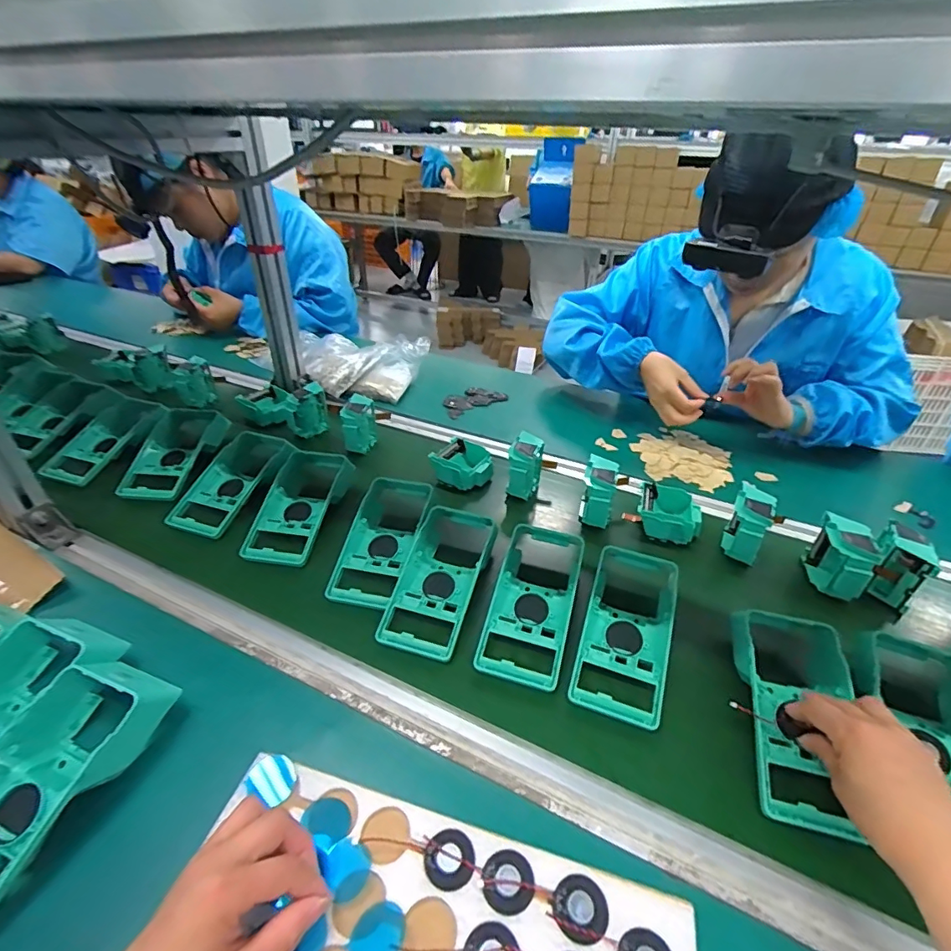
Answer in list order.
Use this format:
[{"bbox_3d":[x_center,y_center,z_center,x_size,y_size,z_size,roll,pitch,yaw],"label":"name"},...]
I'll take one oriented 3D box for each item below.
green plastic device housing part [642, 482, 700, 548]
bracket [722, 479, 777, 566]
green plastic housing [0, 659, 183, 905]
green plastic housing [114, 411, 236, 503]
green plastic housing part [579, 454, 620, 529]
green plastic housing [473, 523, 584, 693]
[{"bbox_3d":[0.258,0.051,0.652,0.080,0.034,0.074,15,37,15],"label":"green plastic device housing part"},{"bbox_3d":[0.328,0.063,0.600,0.051,0.071,0.067,22,39,23],"label":"bracket"},{"bbox_3d":[-0.316,0.221,0.349,0.087,0.051,0.184,17,38,18],"label":"green plastic housing"},{"bbox_3d":[-0.447,-0.041,0.740,0.099,0.051,0.201,6,36,3],"label":"green plastic housing"},{"bbox_3d":[0.163,0.022,0.656,0.045,0.087,0.065,10,36,9],"label":"green plastic housing part"},{"bbox_3d":[0.063,0.124,0.523,0.087,0.044,0.193,12,37,11],"label":"green plastic housing"}]

